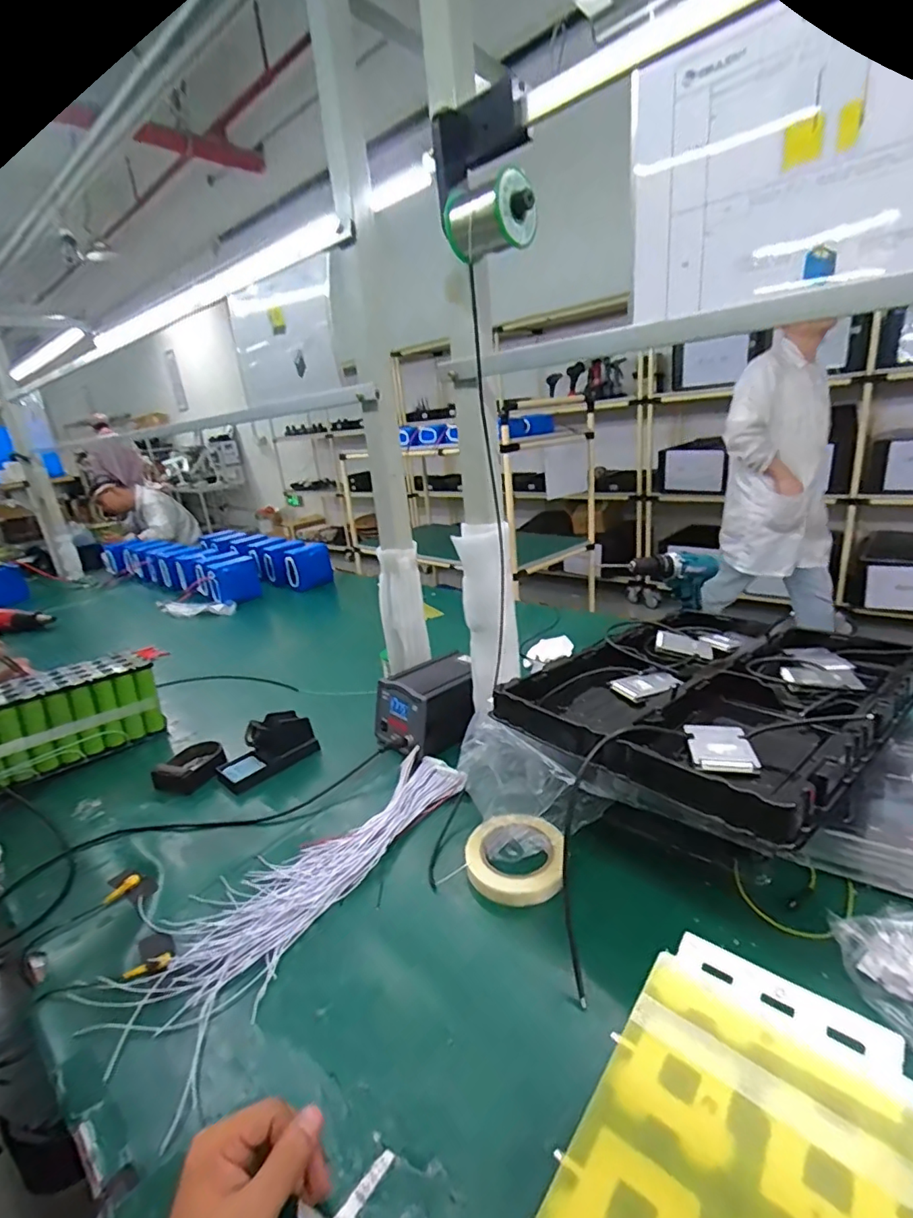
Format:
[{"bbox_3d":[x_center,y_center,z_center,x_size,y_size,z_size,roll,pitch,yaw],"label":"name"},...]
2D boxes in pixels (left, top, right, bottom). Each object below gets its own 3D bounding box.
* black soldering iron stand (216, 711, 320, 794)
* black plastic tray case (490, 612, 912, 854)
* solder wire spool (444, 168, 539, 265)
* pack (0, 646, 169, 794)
[{"bbox_3d":[-0.306,0.223,0.869,0.152,0.072,0.069,-20,24,-34],"label":"black soldering iron stand"},{"bbox_3d":[0.319,0.105,0.685,0.437,0.073,0.353,-21,24,-35],"label":"black plastic tray case"},{"bbox_3d":[0.038,-0.421,0.579,0.068,0.067,0.086,-22,25,-37],"label":"solder wire spool"},{"bbox_3d":[-0.693,0.189,0.966,0.130,0.159,0.287,10,26,39],"label":"pack"}]

